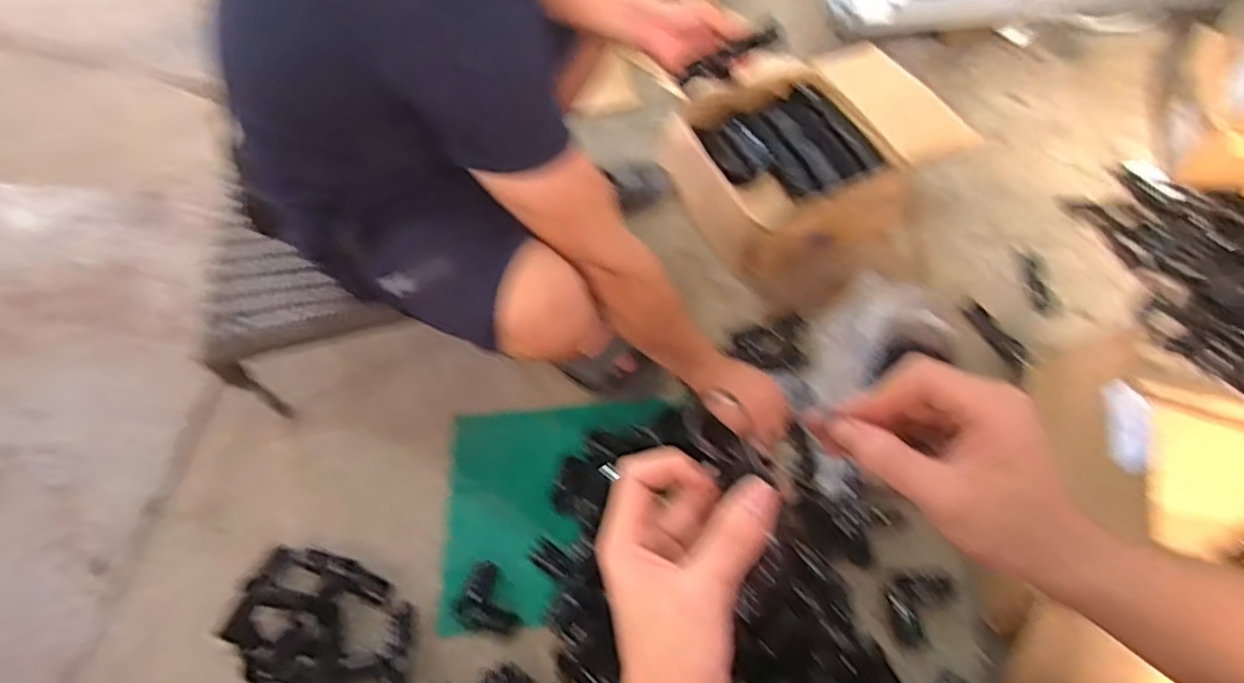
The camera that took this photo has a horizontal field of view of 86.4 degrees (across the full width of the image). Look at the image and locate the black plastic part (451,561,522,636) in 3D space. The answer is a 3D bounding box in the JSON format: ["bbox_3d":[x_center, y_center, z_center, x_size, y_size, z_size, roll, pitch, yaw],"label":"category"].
[{"bbox_3d":[-0.178,0.332,0.843,0.066,0.021,0.094,-27,59,-13],"label":"black plastic part"}]

